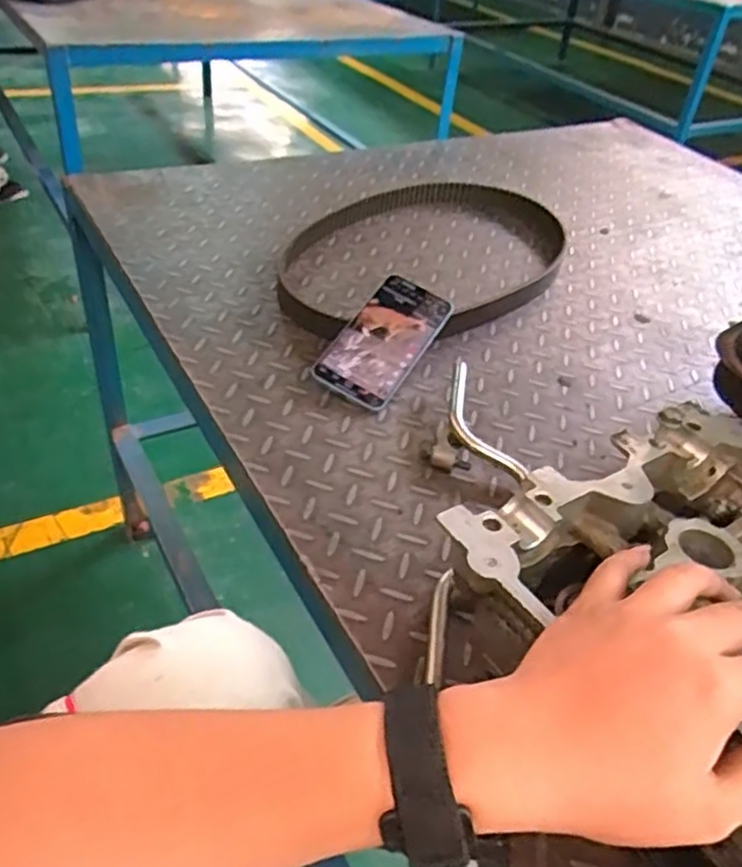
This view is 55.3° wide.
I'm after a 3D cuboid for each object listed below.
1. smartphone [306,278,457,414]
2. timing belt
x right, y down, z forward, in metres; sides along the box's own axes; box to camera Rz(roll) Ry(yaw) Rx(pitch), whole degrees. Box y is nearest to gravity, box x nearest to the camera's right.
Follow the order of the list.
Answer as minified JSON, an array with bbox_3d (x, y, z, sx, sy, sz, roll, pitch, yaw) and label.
[{"bbox_3d":[0.014,-0.094,0.699,0.082,0.009,0.154,31,66,9],"label":"smartphone"},{"bbox_3d":[0.073,-0.216,0.840,0.429,0.033,0.248,-29,52,-34],"label":"timing belt"}]

